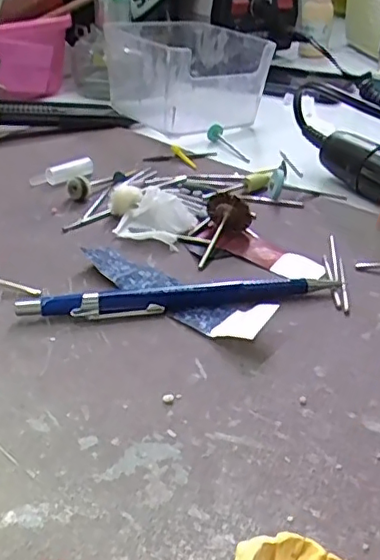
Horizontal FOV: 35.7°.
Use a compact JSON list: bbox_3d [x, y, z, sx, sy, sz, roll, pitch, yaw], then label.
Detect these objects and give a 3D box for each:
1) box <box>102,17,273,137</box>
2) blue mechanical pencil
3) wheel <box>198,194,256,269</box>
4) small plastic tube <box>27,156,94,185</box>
[{"bbox_3d":[-0.007,-0.159,0.453,0.095,0.061,0.105,-21,40,-31],"label":"box"},{"bbox_3d":[-0.003,0.008,0.245,0.129,0.010,0.008,-5,34,-10],"label":"blue mechanical pencil"},{"bbox_3d":[0.018,-0.025,0.284,0.023,0.021,0.039,6,33,6],"label":"wheel"},{"bbox_3d":[-0.076,-0.065,0.354,0.038,0.010,0.013,-11,36,-20],"label":"small plastic tube"}]

